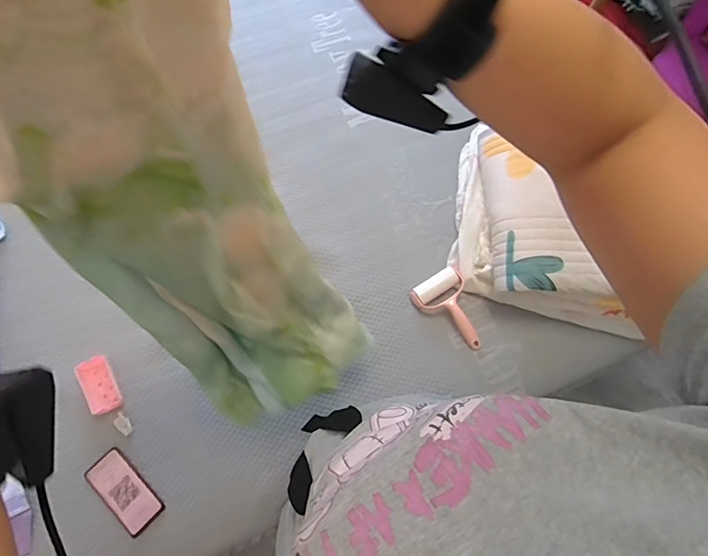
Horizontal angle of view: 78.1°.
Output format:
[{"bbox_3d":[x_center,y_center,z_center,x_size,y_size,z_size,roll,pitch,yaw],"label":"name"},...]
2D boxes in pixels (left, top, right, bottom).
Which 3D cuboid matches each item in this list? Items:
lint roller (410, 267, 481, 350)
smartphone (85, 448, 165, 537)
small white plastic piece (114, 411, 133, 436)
[{"bbox_3d":[0.212,0.075,0.943,0.117,0.058,0.175,-26,74,-11],"label":"lint roller"},{"bbox_3d":[-0.432,0.397,0.817,0.157,0.017,0.072,43,75,11],"label":"smartphone"},{"bbox_3d":[-0.456,0.288,0.862,0.027,0.005,0.047,-42,78,-14],"label":"small white plastic piece"}]

